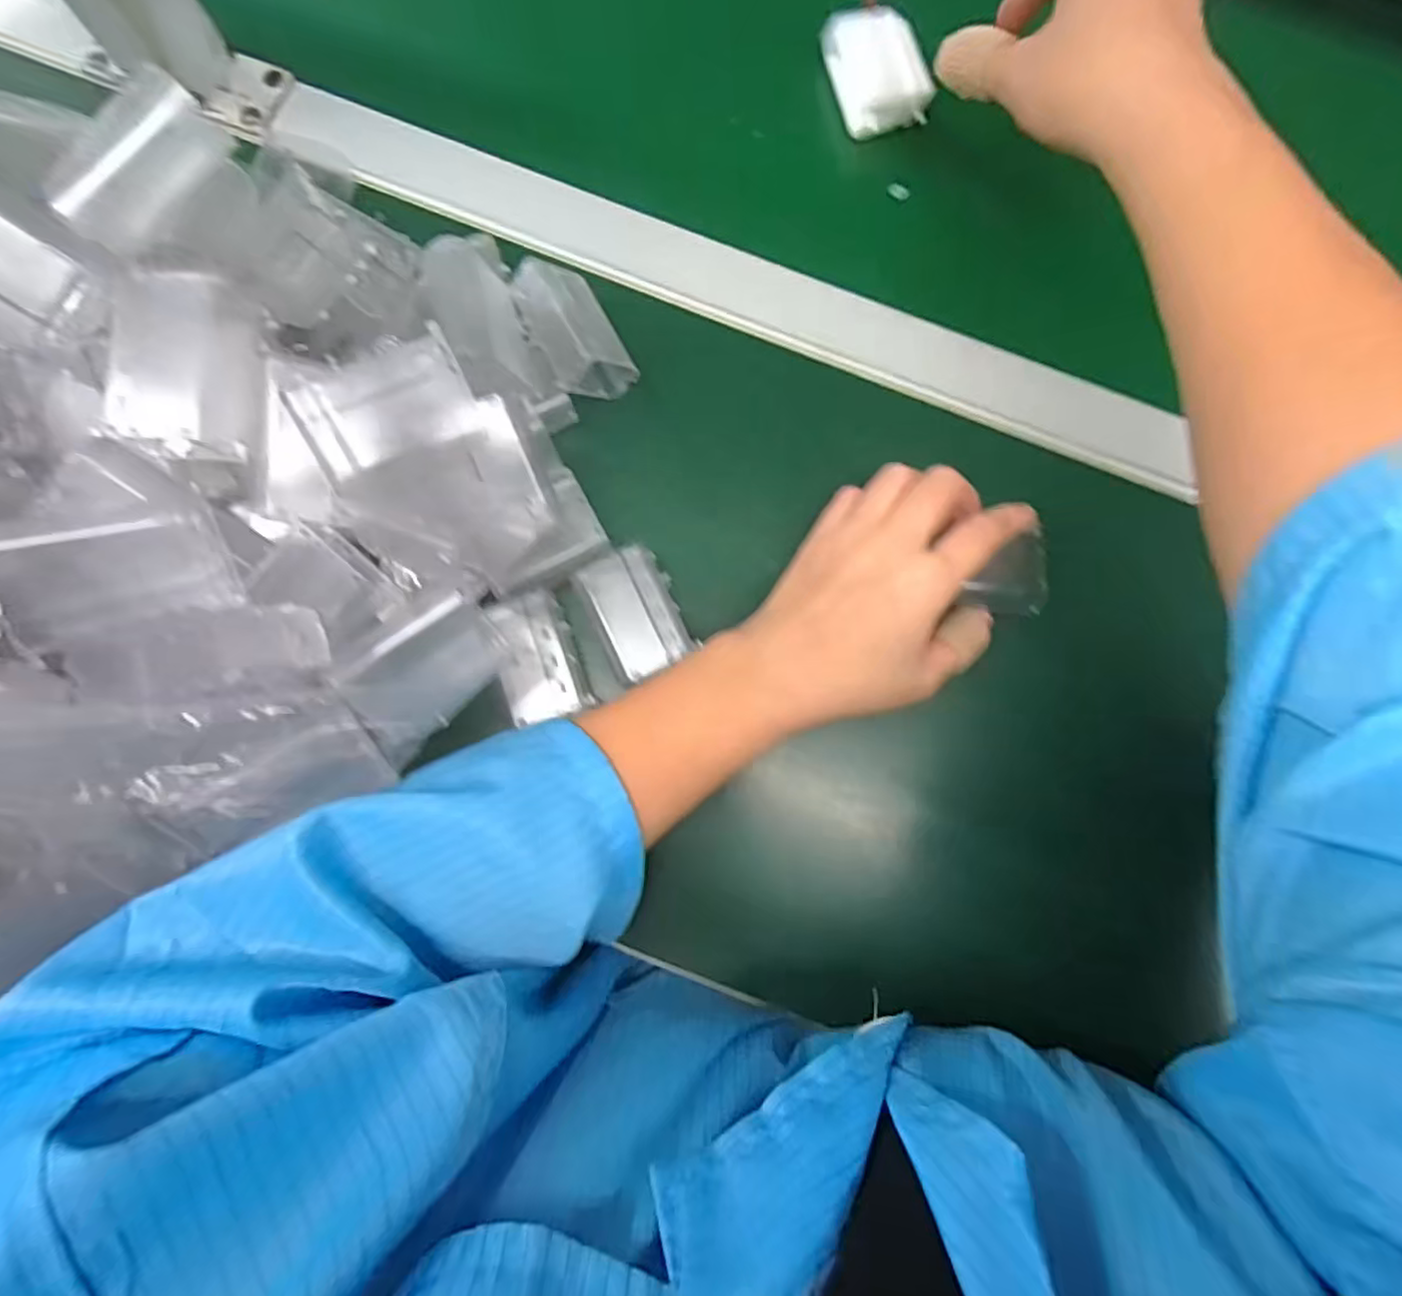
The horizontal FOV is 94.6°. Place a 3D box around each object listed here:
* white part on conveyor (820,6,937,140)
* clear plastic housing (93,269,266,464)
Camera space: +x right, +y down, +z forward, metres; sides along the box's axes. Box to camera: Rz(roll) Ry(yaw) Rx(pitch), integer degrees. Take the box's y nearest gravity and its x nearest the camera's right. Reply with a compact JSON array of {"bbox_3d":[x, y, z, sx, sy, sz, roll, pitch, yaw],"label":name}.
[{"bbox_3d":[0.092,-0.308,0.344,0.044,0.016,0.064,-15,83,-4],"label":"white part on conveyor"},{"bbox_3d":[-0.171,-0.094,0.218,0.034,0.030,0.053,2,82,-2],"label":"clear plastic housing"}]

